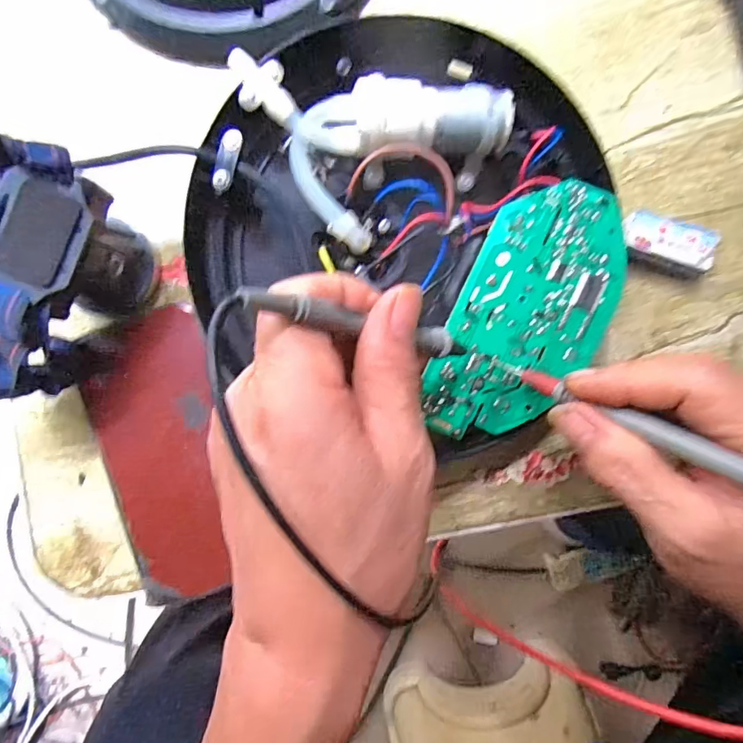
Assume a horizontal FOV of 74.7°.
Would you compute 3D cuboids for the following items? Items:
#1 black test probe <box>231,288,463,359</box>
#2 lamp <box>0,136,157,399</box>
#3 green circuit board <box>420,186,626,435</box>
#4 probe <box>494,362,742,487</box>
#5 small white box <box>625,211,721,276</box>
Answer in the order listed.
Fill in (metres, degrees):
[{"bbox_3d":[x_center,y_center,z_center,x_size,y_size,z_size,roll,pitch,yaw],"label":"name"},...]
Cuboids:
[{"bbox_3d":[0.002,-0.017,0.183,0.007,0.121,0.011,7,90,40],"label":"black test probe"},{"bbox_3d":[-0.159,-0.039,0.247,0.053,0.079,0.122,25,90,0],"label":"lamp"},{"bbox_3d":[0.082,-0.029,0.253,0.072,0.012,0.139,24,90,0],"label":"green circuit board"},{"bbox_3d":[0.110,0.023,0.200,0.147,0.014,0.010,31,90,45],"label":"probe"},{"bbox_3d":[0.165,-0.072,0.278,0.049,0.023,0.026,20,90,0],"label":"small white box"}]

